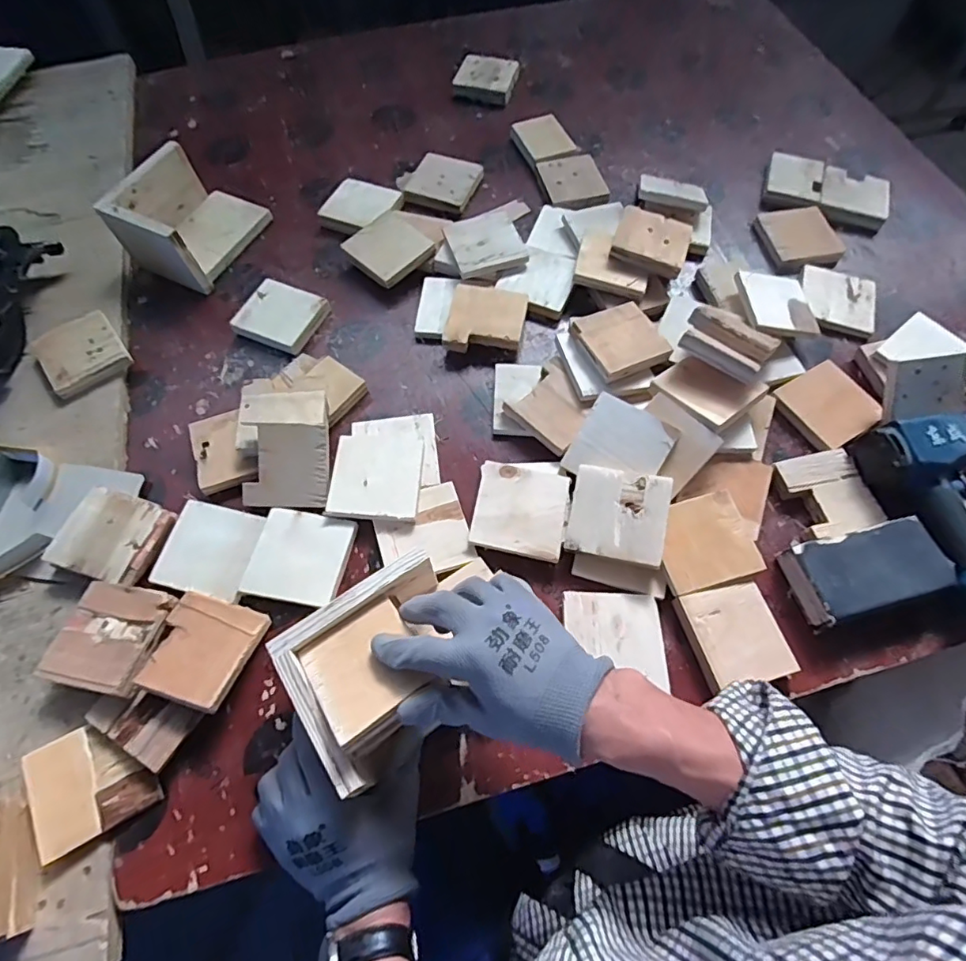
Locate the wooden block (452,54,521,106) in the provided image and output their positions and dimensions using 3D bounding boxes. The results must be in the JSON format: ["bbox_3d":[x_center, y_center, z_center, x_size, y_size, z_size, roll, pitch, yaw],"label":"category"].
[{"bbox_3d":[0.005,-0.656,0.878,0.095,0.020,0.092,15,65,7],"label":"wooden block"}]

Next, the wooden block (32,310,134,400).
[{"bbox_3d":[-0.478,-0.151,0.646,0.087,0.023,0.084,-36,70,-16],"label":"wooden block"}]

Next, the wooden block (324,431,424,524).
[{"bbox_3d":[-0.111,-0.007,0.569,0.091,0.014,0.103,2,64,1],"label":"wooden block"}]

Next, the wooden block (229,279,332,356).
[{"bbox_3d":[-0.252,-0.205,0.676,0.093,0.021,0.087,23,67,11],"label":"wooden block"}]

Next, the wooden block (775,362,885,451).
[{"bbox_3d":[0.392,-0.087,0.607,0.096,0.019,0.090,-30,68,-13],"label":"wooden block"}]

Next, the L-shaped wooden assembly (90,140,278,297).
[{"bbox_3d":[-0.385,-0.349,0.709,0.126,0.085,0.156,24,67,11],"label":"L-shaped wooden assembly"}]

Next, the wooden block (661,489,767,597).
[{"bbox_3d":[0.214,0.059,0.523,0.092,0.014,0.083,-16,65,-7],"label":"wooden block"}]

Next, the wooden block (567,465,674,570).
[{"bbox_3d":[0.131,0.032,0.523,0.088,0.023,0.089,14,65,7],"label":"wooden block"}]

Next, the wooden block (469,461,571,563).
[{"bbox_3d":[0.039,0.030,0.550,0.091,0.016,0.093,12,65,6],"label":"wooden block"}]

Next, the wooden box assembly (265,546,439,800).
[{"bbox_3d":[-0.078,0.134,0.412,0.137,0.051,0.121,-31,68,-14],"label":"wooden box assembly"}]

